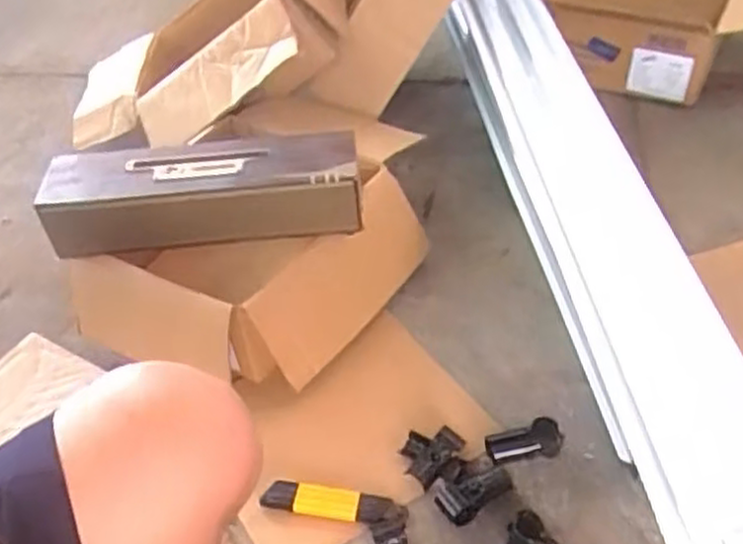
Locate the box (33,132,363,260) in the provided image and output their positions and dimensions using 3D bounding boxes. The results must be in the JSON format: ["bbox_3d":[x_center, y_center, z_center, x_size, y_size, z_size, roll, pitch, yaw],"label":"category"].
[{"bbox_3d":[-0.208,-0.100,0.928,0.385,0.094,0.104,-3,43,2],"label":"box"}]

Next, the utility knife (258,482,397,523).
[{"bbox_3d":[-0.046,0.243,0.787,0.138,0.017,0.032,4,44,10],"label":"utility knife"}]

